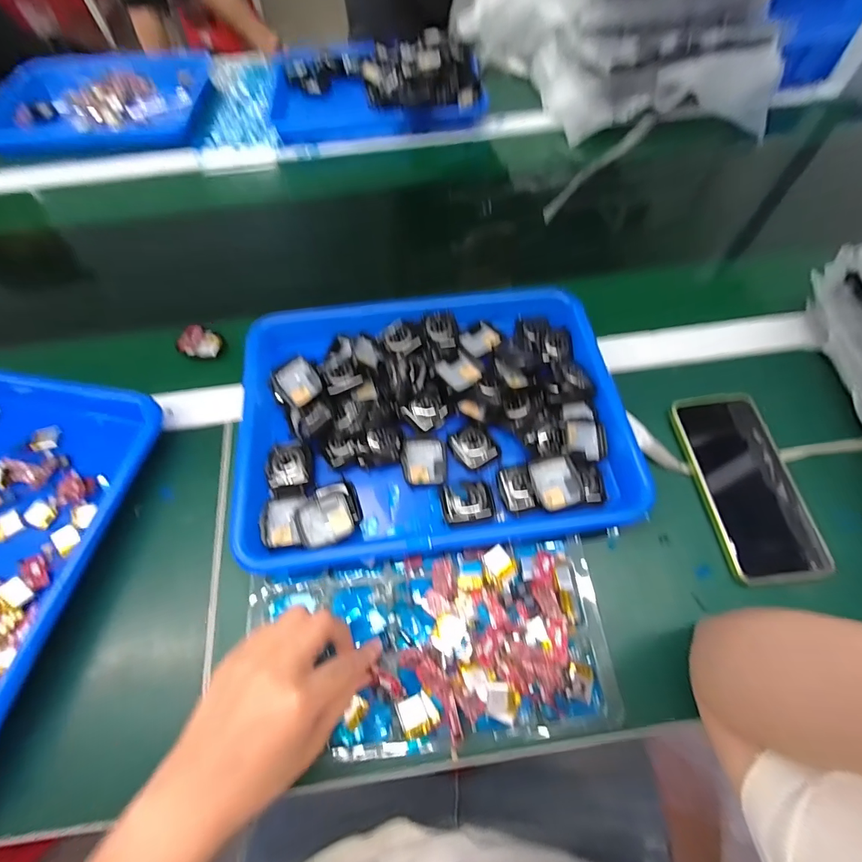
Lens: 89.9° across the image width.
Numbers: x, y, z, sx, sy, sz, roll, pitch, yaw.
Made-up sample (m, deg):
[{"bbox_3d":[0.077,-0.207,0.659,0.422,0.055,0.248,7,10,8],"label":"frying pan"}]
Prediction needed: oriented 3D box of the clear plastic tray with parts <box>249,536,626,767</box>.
[{"bbox_3d":[-0.001,0.157,0.314,0.250,0.023,0.126,-8,63,0],"label":"clear plastic tray with parts"}]

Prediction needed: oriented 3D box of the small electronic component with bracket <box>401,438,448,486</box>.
[{"bbox_3d":[-0.005,0.025,0.365,0.037,0.008,0.041,-5,62,0],"label":"small electronic component with bracket"}]

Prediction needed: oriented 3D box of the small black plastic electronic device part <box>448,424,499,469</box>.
[{"bbox_3d":[0.036,0.011,0.368,0.032,0.008,0.038,-36,66,-16],"label":"small black plastic electronic device part"}]

